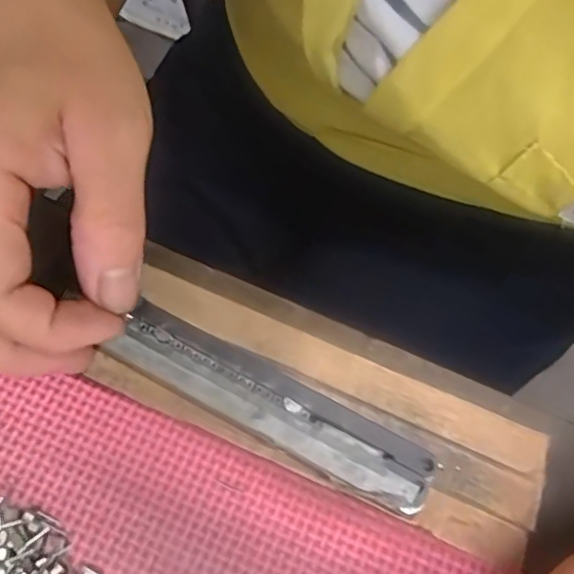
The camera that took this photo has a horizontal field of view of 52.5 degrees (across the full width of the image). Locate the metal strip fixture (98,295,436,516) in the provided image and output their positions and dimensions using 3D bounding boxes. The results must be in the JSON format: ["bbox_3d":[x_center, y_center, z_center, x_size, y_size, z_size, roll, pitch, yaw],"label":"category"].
[{"bbox_3d":[-0.005,0.039,0.196,0.112,0.004,0.023,27,74,7],"label":"metal strip fixture"}]

